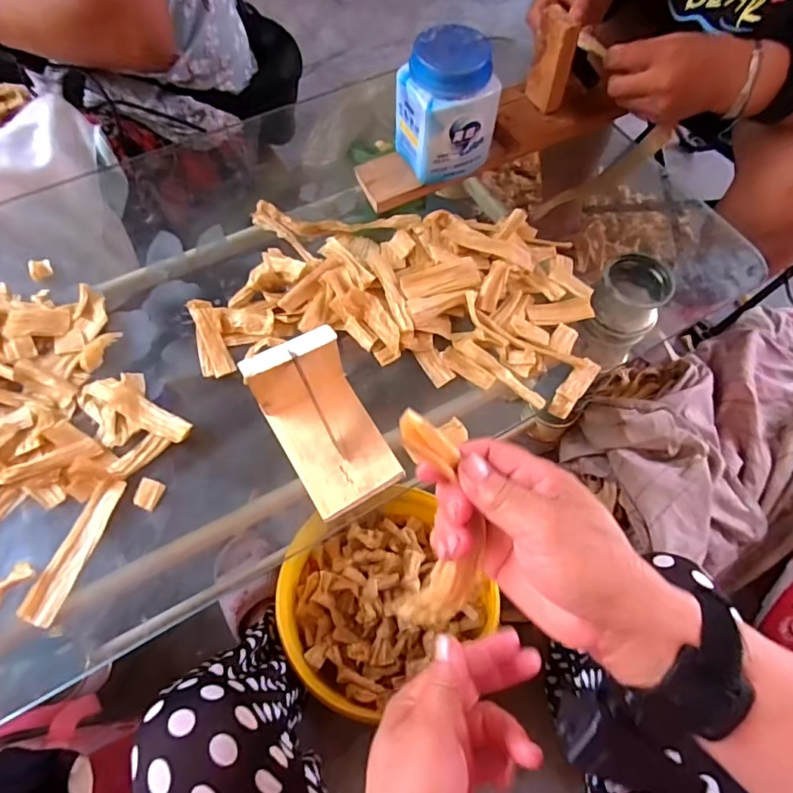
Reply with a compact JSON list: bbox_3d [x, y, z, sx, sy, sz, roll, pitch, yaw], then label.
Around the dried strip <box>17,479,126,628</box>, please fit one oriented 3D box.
[{"bbox_3d":[-0.252,0.119,0.409,0.027,0.006,0.113,18,64,9],"label":"dried strip"}]

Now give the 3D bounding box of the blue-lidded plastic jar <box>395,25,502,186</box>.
[{"bbox_3d":[0.052,-0.293,0.525,0.081,0.119,0.073,-30,67,-15],"label":"blue-lidded plastic jar"}]

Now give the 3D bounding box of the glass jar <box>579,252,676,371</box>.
[{"bbox_3d":[0.253,-0.095,0.584,0.068,0.109,0.072,0,63,0],"label":"glass jar"}]

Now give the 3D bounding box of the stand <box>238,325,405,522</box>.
[{"bbox_3d":[-0.055,0.019,0.411,0.078,0.067,0.122,-30,67,-15],"label":"stand"}]

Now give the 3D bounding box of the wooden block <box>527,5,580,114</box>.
[{"bbox_3d":[0.165,-0.356,0.552,0.019,0.095,0.043,-23,65,-12],"label":"wooden block"}]

